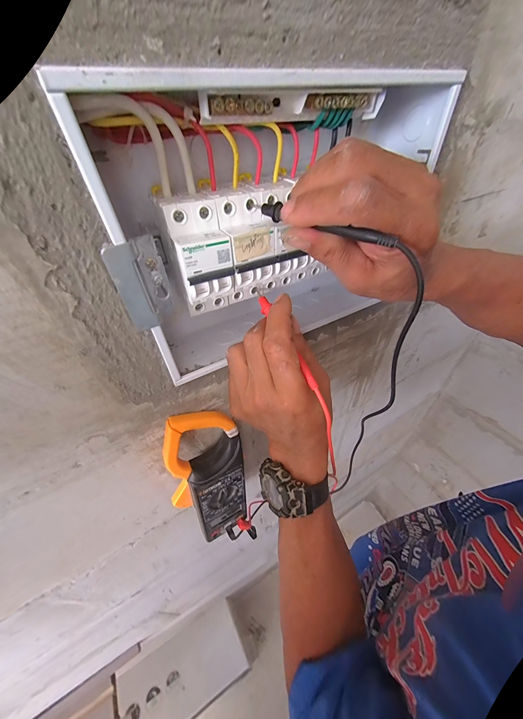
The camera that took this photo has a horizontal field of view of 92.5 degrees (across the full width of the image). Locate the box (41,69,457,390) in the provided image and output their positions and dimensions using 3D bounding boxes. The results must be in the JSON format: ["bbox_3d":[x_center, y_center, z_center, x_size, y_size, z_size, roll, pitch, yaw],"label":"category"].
[{"bbox_3d":[0.019,-0.116,0.234,0.287,0.190,0.083,-22,45,-18],"label":"box"}]

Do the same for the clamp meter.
[{"bbox_3d":[-0.061,0.147,0.308,0.094,0.210,0.053,-26,46,-22],"label":"clamp meter"}]

